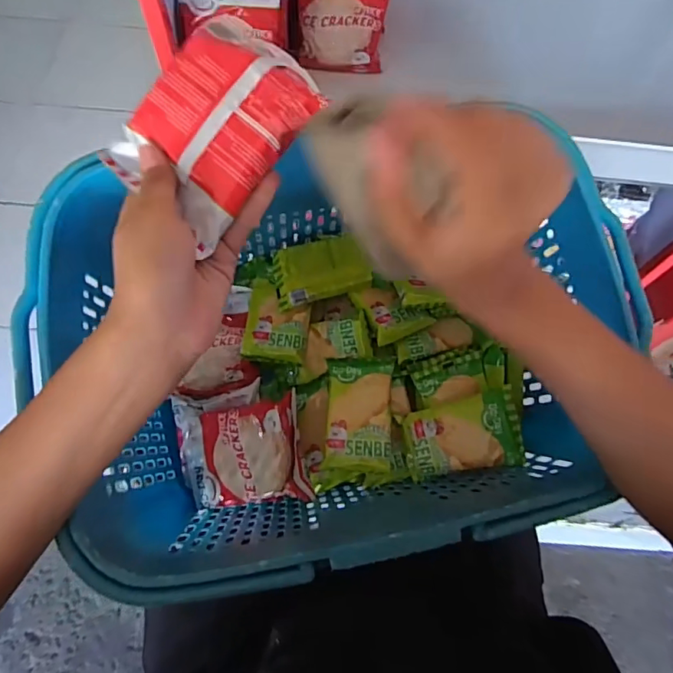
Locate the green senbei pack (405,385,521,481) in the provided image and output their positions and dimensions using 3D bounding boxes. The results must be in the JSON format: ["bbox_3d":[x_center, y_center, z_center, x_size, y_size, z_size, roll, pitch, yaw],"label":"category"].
[{"bbox_3d":[0.105,0.082,0.423,0.092,0.026,0.058,-15,80,16],"label":"green senbei pack"}]

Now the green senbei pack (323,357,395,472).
[{"bbox_3d":[0.020,0.064,0.429,0.054,0.014,0.094,3,68,-1],"label":"green senbei pack"}]

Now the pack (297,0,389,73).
[{"bbox_3d":[0.005,-0.318,0.491,0.089,0.106,0.028,6,42,-3],"label":"pack"}]

